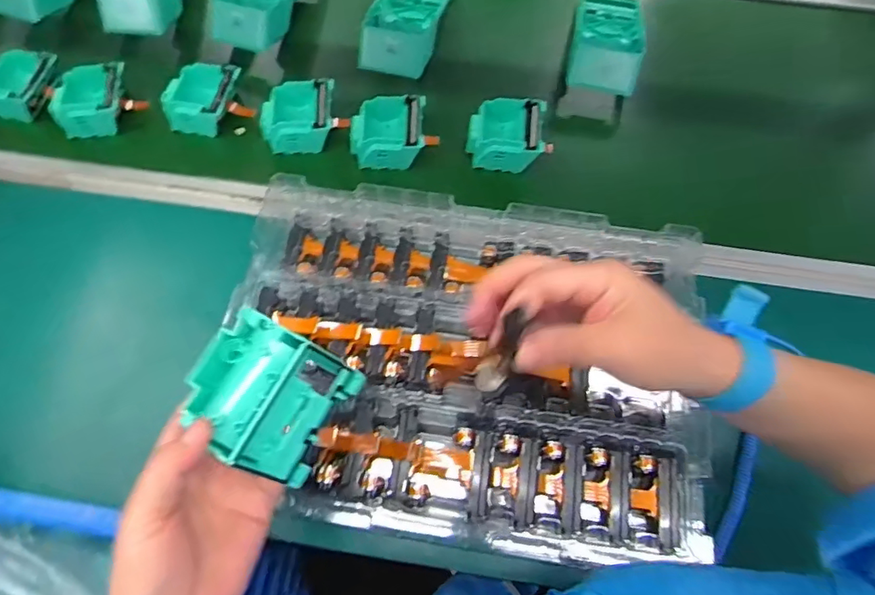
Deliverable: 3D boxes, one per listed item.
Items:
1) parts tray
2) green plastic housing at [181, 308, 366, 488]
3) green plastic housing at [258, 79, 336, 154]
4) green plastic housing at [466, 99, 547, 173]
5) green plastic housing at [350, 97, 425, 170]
[{"bbox_3d":[0.020,0.041,0.421,0.386,0.043,0.268,9,68,4],"label":"parts tray"},{"bbox_3d":[-0.098,0.051,0.284,0.085,0.032,0.071,29,71,12],"label":"green plastic housing"},{"bbox_3d":[-0.156,-0.202,0.585,0.081,0.037,0.083,-3,67,-1],"label":"green plastic housing"},{"bbox_3d":[0.077,-0.181,0.589,0.083,0.045,0.080,3,68,2],"label":"green plastic housing"},{"bbox_3d":[-0.055,-0.186,0.578,0.079,0.038,0.076,0,67,0],"label":"green plastic housing"}]

